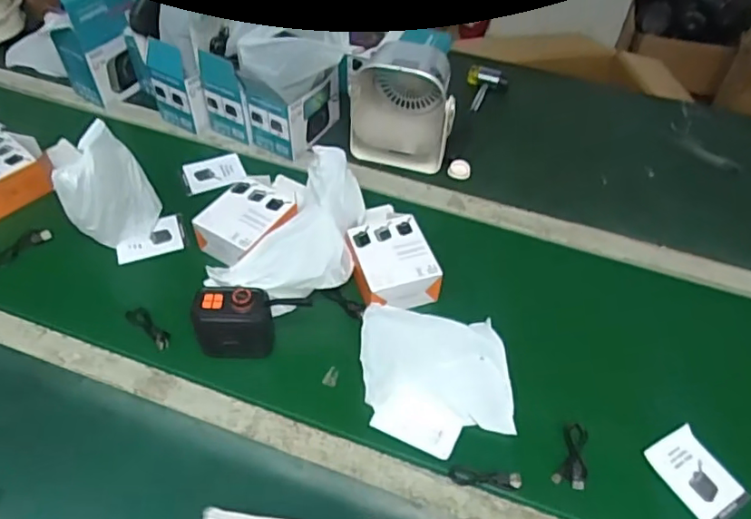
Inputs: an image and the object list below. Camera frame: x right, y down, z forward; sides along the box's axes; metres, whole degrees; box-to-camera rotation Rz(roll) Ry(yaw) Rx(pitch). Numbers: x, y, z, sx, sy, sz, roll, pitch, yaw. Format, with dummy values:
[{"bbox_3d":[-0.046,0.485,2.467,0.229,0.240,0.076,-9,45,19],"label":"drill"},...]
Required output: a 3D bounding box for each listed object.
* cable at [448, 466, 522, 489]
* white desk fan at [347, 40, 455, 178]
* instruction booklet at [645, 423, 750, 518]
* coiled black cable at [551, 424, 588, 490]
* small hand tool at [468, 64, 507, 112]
[{"bbox_3d":[0.122,0.242,0.636,0.077,0.011,0.020,7,53,2],"label":"cable"},{"bbox_3d":[0.045,-0.245,0.916,0.152,0.185,0.094,11,53,4],"label":"white desk fan"},{"bbox_3d":[0.365,0.246,0.654,0.067,0.014,0.096,-24,58,-20],"label":"instruction booklet"},{"bbox_3d":[0.228,0.223,0.659,0.034,0.007,0.076,21,55,11],"label":"coiled black cable"},{"bbox_3d":[0.207,-0.318,1.082,0.072,0.038,0.096,11,53,5],"label":"small hand tool"}]

